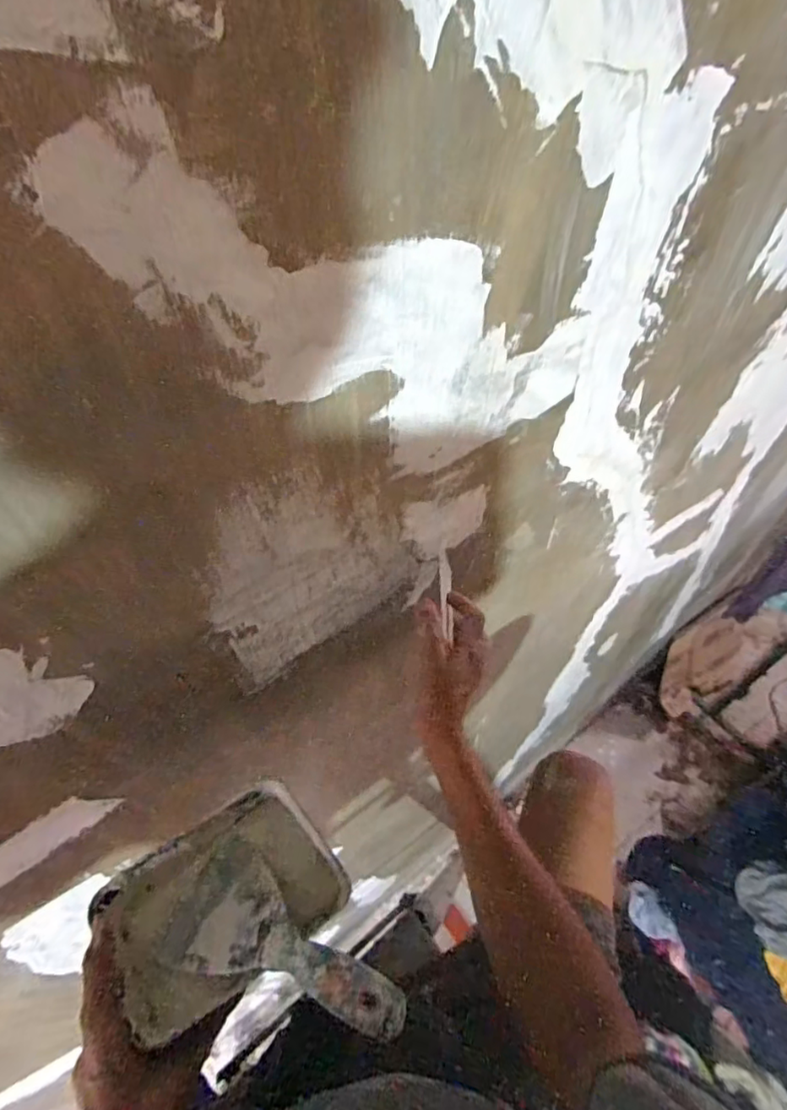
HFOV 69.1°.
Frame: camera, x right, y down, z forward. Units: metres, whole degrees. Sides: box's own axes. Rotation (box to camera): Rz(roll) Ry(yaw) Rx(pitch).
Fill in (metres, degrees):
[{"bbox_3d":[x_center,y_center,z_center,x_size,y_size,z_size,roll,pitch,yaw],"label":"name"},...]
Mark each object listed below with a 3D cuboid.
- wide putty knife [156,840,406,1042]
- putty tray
[{"bbox_3d":[-0.079,0.280,0.406,0.206,0.019,0.086,2,49,37],"label":"wide putty knife"},{"bbox_3d":[-0.134,0.266,0.447,0.166,0.044,0.124,-30,58,-18],"label":"putty tray"}]

